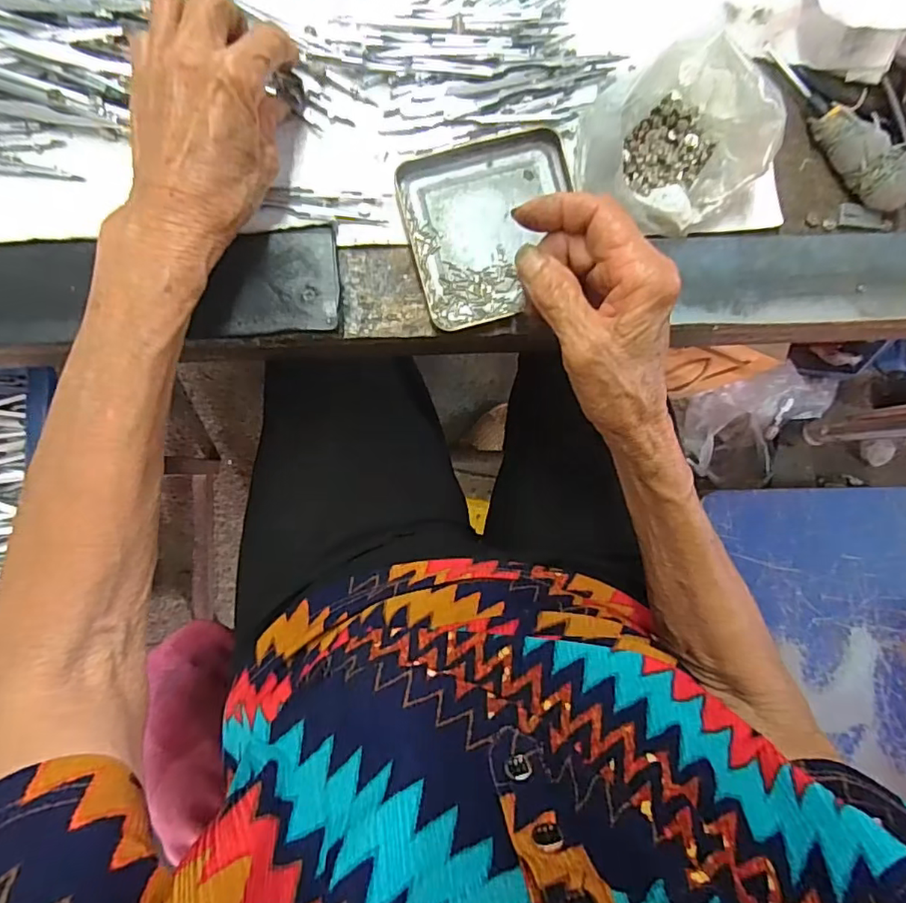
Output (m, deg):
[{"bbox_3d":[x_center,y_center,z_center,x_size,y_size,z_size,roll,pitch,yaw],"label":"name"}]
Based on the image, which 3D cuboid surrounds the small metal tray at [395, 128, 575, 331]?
[{"bbox_3d":[0.024,-0.126,0.317,0.095,0.009,0.098,-15,89,-5],"label":"small metal tray"}]

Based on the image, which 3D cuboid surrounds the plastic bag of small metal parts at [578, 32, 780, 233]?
[{"bbox_3d":[0.118,-0.166,0.305,0.094,0.056,0.080,-29,90,-5],"label":"plastic bag of small metal parts"}]

